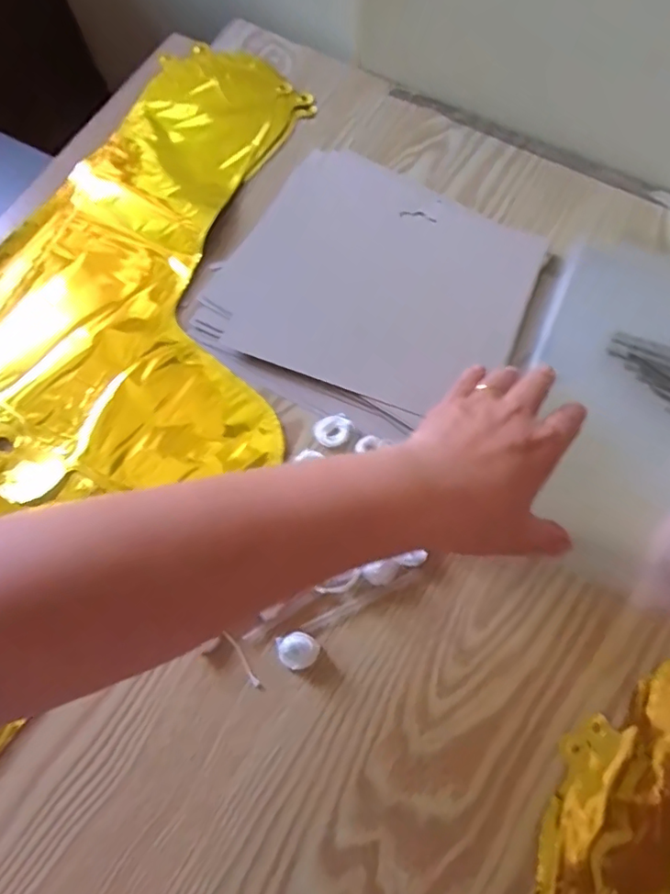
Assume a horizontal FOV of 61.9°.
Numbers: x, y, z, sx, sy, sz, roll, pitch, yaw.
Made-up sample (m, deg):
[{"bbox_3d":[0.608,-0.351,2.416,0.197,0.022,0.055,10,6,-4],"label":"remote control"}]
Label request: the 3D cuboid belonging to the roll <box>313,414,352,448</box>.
[{"bbox_3d":[-0.001,-0.011,0.376,0.025,0.010,0.021,-40,72,-12],"label":"roll"}]

